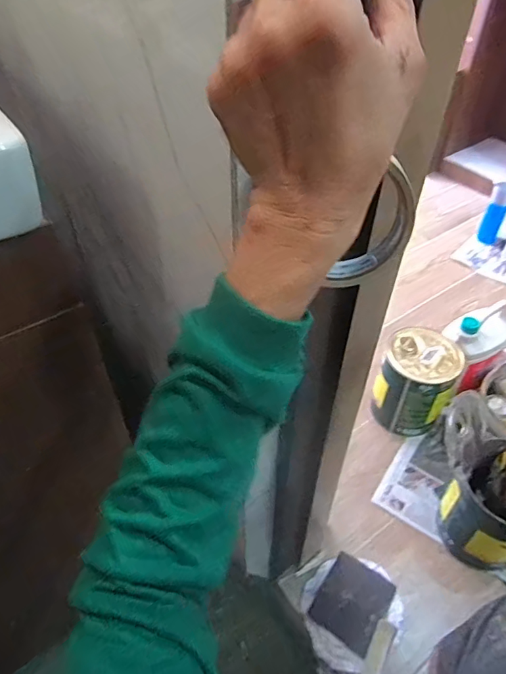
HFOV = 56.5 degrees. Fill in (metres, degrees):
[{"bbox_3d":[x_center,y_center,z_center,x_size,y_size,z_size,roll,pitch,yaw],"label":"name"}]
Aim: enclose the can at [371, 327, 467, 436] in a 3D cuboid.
[{"bbox_3d":[0.374,0.104,1.090,0.155,0.192,0.177,23,51,20],"label":"can"}]

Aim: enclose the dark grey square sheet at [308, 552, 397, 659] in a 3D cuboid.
[{"bbox_3d":[0.182,0.476,0.857,0.112,0.014,0.134,28,52,24],"label":"dark grey square sheet"}]

